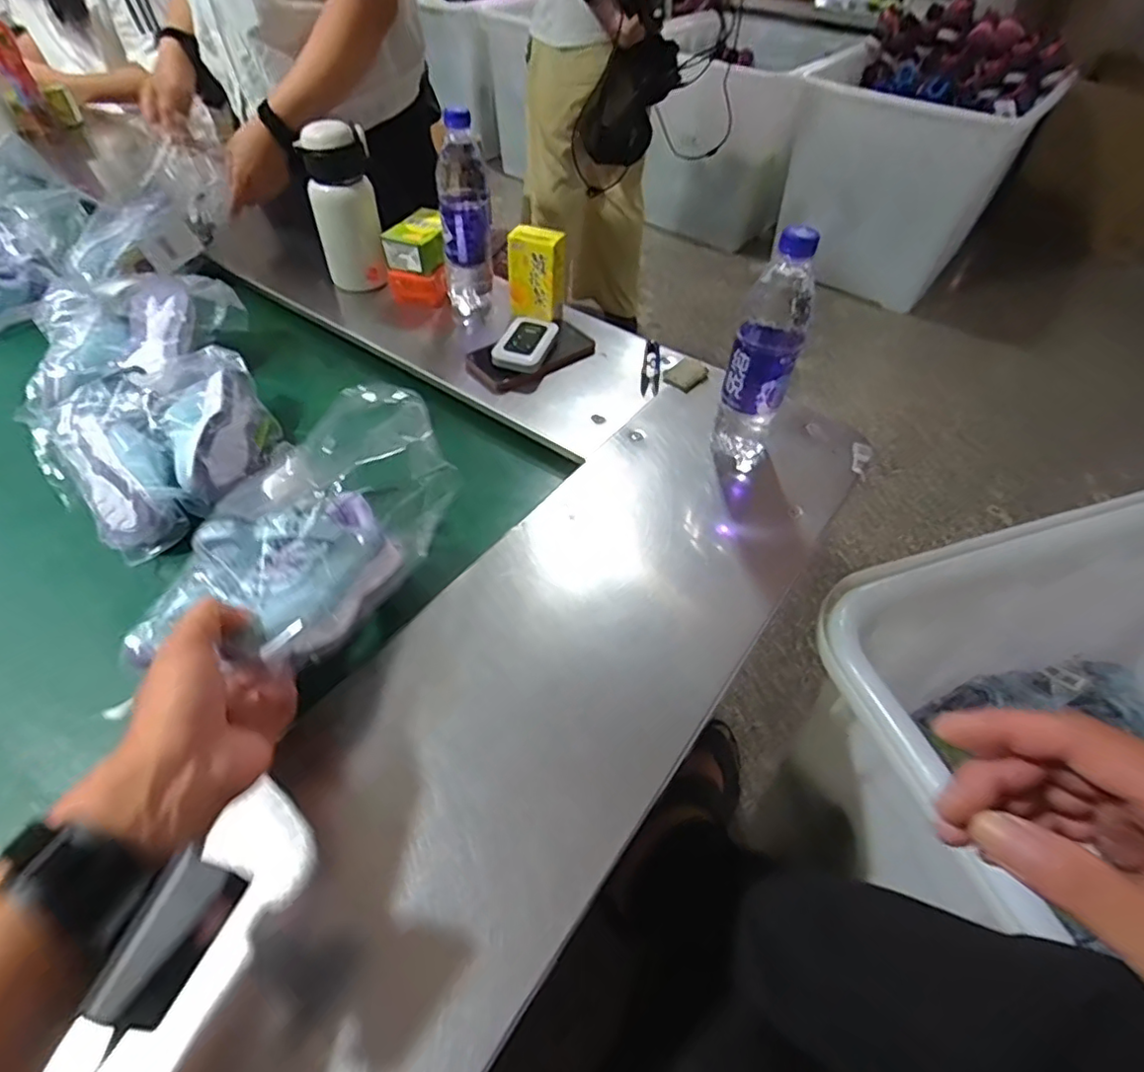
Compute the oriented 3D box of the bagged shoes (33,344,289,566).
[{"bbox_3d":[-0.399,-0.094,0.616,0.201,0.074,0.206,33,55,23],"label":"bagged shoes"}]

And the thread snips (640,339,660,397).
[{"bbox_3d":[0.099,-0.211,0.752,0.019,0.012,0.104,7,49,3],"label":"thread snips"}]

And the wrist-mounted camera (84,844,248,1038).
[{"bbox_3d":[-0.173,0.175,0.262,0.029,0.024,0.061,15,50,10],"label":"wrist-mounted camera"}]

